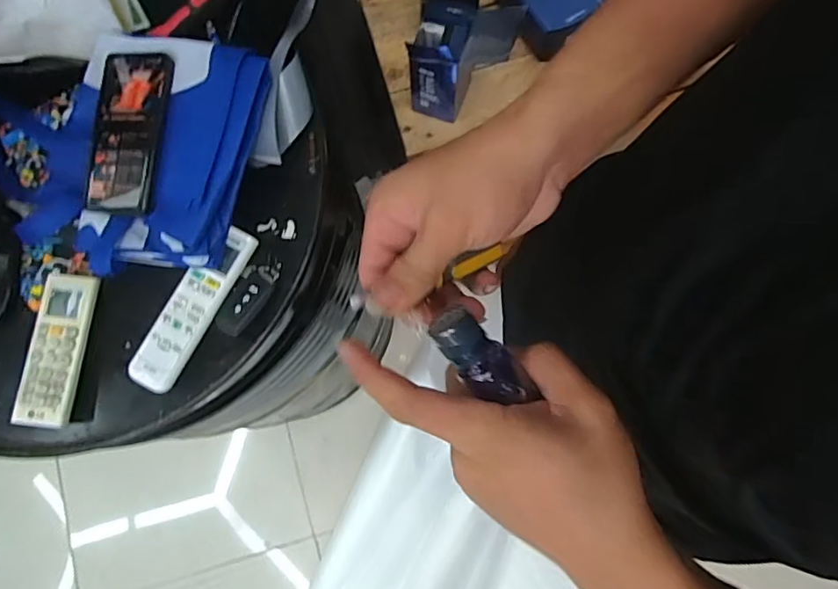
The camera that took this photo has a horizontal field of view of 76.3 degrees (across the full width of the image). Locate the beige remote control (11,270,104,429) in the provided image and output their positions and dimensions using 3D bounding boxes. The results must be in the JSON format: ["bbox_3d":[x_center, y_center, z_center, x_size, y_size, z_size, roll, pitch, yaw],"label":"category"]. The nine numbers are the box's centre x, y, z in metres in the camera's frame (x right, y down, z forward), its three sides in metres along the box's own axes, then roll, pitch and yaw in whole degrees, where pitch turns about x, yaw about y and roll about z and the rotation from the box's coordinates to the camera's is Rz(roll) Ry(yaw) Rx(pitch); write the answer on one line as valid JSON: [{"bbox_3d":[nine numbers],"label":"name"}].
[{"bbox_3d":[-0.364,0.053,0.535,0.057,0.015,0.150,4,79,4],"label":"beige remote control"}]

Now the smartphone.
[{"bbox_3d":[-0.296,-0.165,0.548,0.079,0.016,0.163,6,86,12],"label":"smartphone"}]

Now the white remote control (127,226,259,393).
[{"bbox_3d":[-0.230,0.012,0.542,0.049,0.013,0.180,28,81,8],"label":"white remote control"}]

